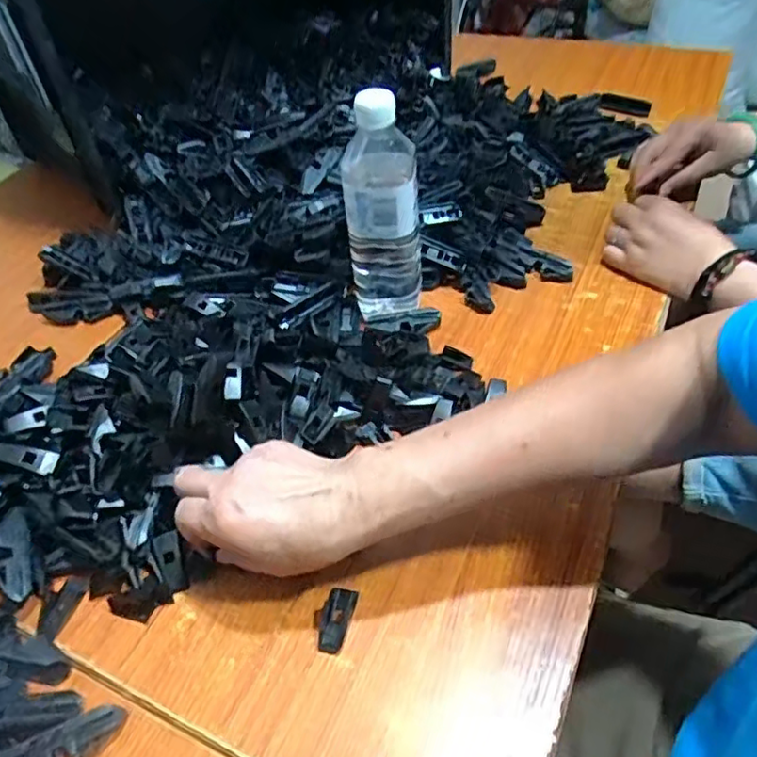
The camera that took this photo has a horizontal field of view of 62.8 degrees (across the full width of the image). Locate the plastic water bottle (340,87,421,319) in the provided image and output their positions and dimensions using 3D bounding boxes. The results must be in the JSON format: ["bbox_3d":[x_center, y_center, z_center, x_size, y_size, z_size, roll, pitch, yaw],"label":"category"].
[{"bbox_3d":[0.003,-0.151,0.552,0.062,0.194,0.062,-1,46,6],"label":"plastic water bottle"}]

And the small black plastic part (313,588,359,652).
[{"bbox_3d":[-0.031,0.157,0.407,0.024,0.004,0.043,10,48,16],"label":"small black plastic part"}]

